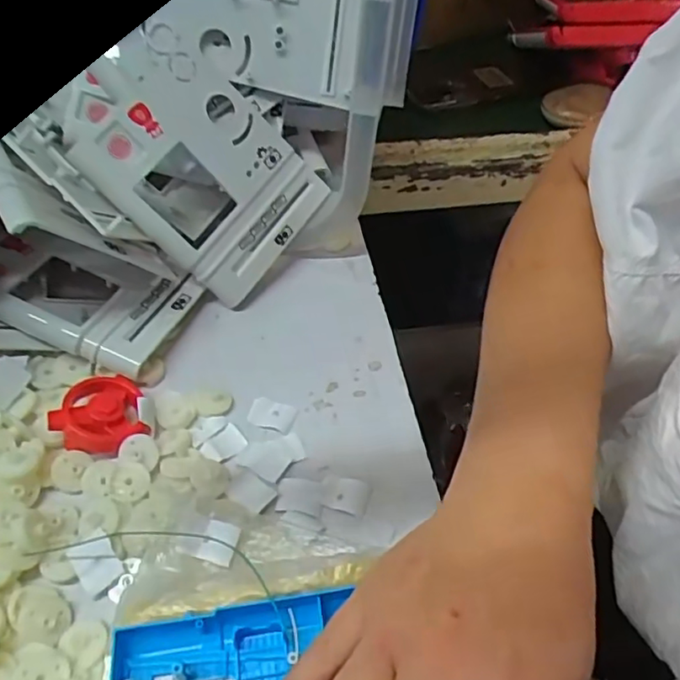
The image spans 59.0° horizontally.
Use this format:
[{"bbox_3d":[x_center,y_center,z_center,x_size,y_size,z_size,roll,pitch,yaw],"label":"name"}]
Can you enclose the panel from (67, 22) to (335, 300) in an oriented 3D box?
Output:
[{"bbox_3d":[-0.097,-0.118,0.417,0.116,0.158,0.030,-53,31,-13],"label":"panel"}]

